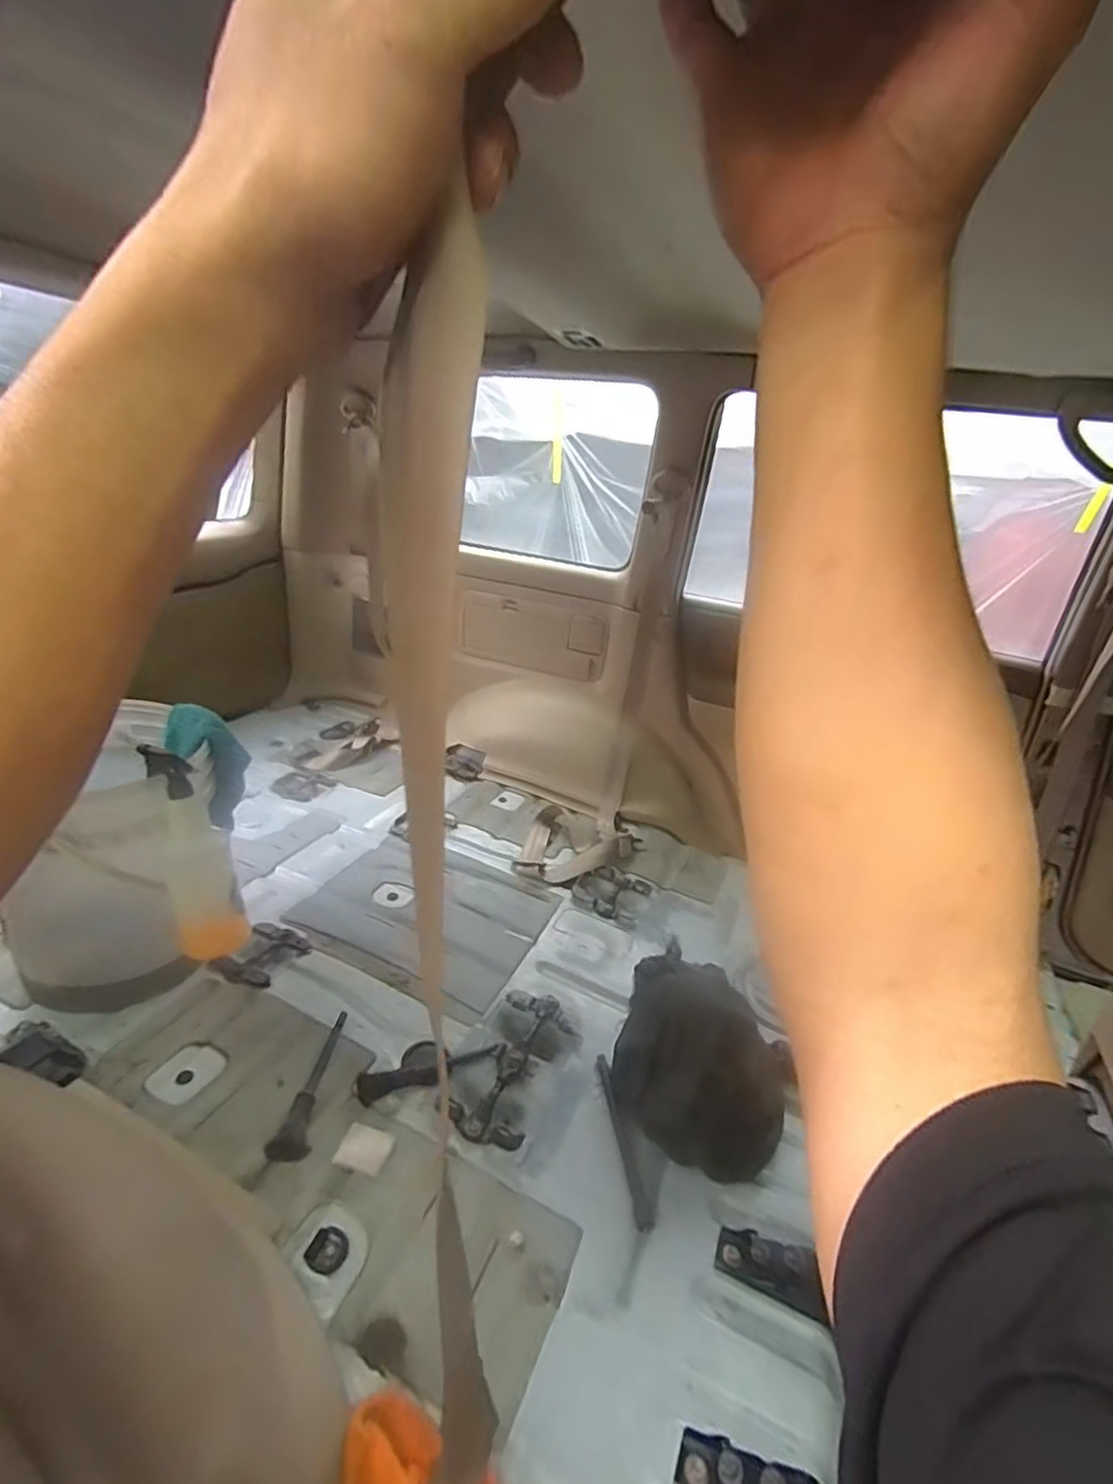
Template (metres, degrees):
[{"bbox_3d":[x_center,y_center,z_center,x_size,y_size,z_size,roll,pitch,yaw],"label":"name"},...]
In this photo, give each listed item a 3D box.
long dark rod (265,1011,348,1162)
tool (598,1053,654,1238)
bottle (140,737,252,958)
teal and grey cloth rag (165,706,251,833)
[{"bbox_3d":[-0.335,0.462,0.880,0.051,0.038,0.203,6,22,-3],"label":"long dark rod"},{"bbox_3d":[0.089,0.535,0.888,0.020,0.016,0.236,2,22,-12],"label":"tool"},{"bbox_3d":[-0.499,0.153,0.886,0.068,0.299,0.070,-6,9,40],"label":"bottle"},{"bbox_3d":[-0.547,0.054,1.022,0.109,0.212,0.117,-6,25,-31],"label":"teal and grey cloth rag"}]

